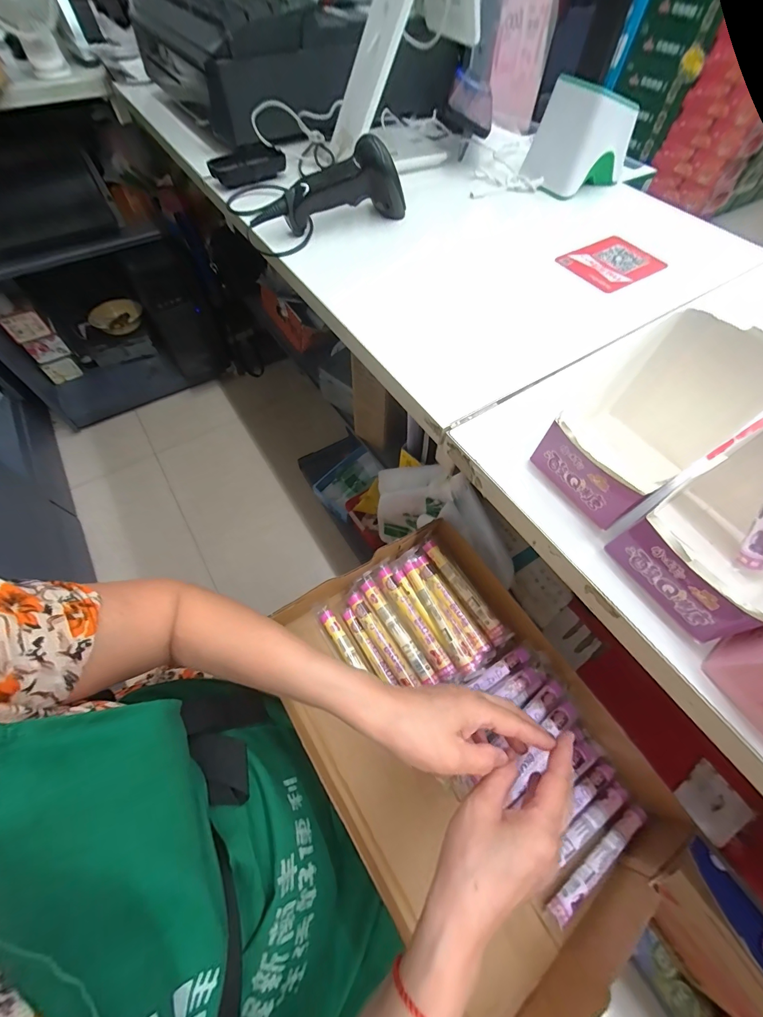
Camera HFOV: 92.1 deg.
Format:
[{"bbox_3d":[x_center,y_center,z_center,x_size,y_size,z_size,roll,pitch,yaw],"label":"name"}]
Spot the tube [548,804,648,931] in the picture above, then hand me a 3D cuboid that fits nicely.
[{"bbox_3d":[0.223,0.357,0.374,0.142,0.023,0.018,-28,65,-15],"label":"tube"}]

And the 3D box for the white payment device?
[{"bbox_3d":[0.291,-0.544,0.537,0.122,0.099,0.098,-31,66,-17],"label":"white payment device"}]

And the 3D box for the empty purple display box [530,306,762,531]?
[{"bbox_3d":[0.191,-0.063,0.272,0.116,0.098,0.089,-31,66,-17],"label":"empty purple display box"}]

